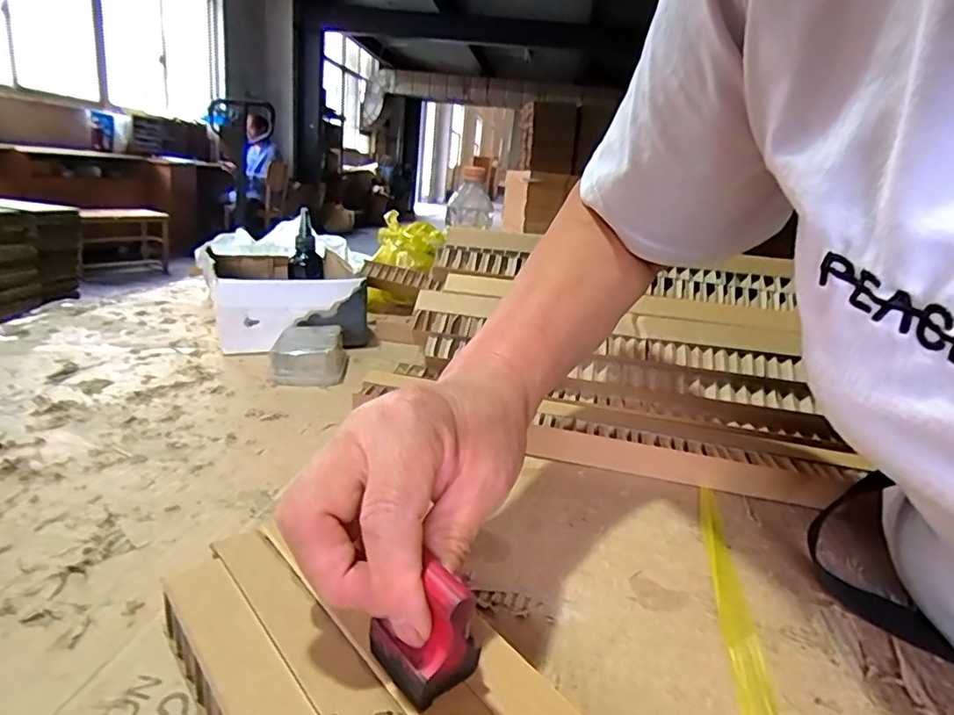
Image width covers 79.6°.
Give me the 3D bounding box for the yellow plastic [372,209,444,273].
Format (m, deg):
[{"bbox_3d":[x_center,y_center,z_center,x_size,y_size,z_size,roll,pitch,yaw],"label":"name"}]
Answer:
[{"bbox_3d":[-0.097,-0.164,0.824,0.097,0.063,0.094,2,17,-11],"label":"yellow plastic"}]

